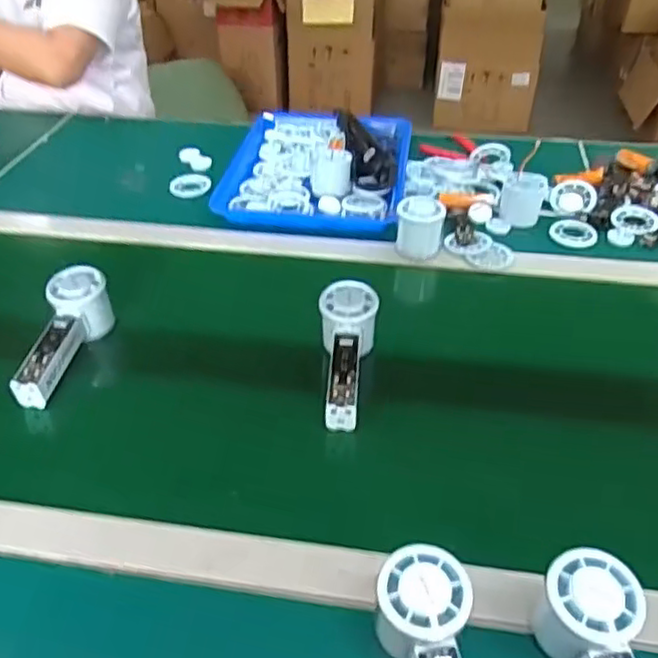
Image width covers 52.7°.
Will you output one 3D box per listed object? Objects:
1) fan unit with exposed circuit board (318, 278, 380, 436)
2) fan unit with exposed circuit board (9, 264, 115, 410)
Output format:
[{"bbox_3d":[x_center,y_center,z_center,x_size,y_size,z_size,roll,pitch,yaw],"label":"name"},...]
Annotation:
[{"bbox_3d":[0.015,0.023,0.637,0.056,0.070,0.157,4,39,5],"label":"fan unit with exposed circuit board"},{"bbox_3d":[-0.266,0.009,0.667,0.057,0.060,0.159,8,56,10],"label":"fan unit with exposed circuit board"}]

